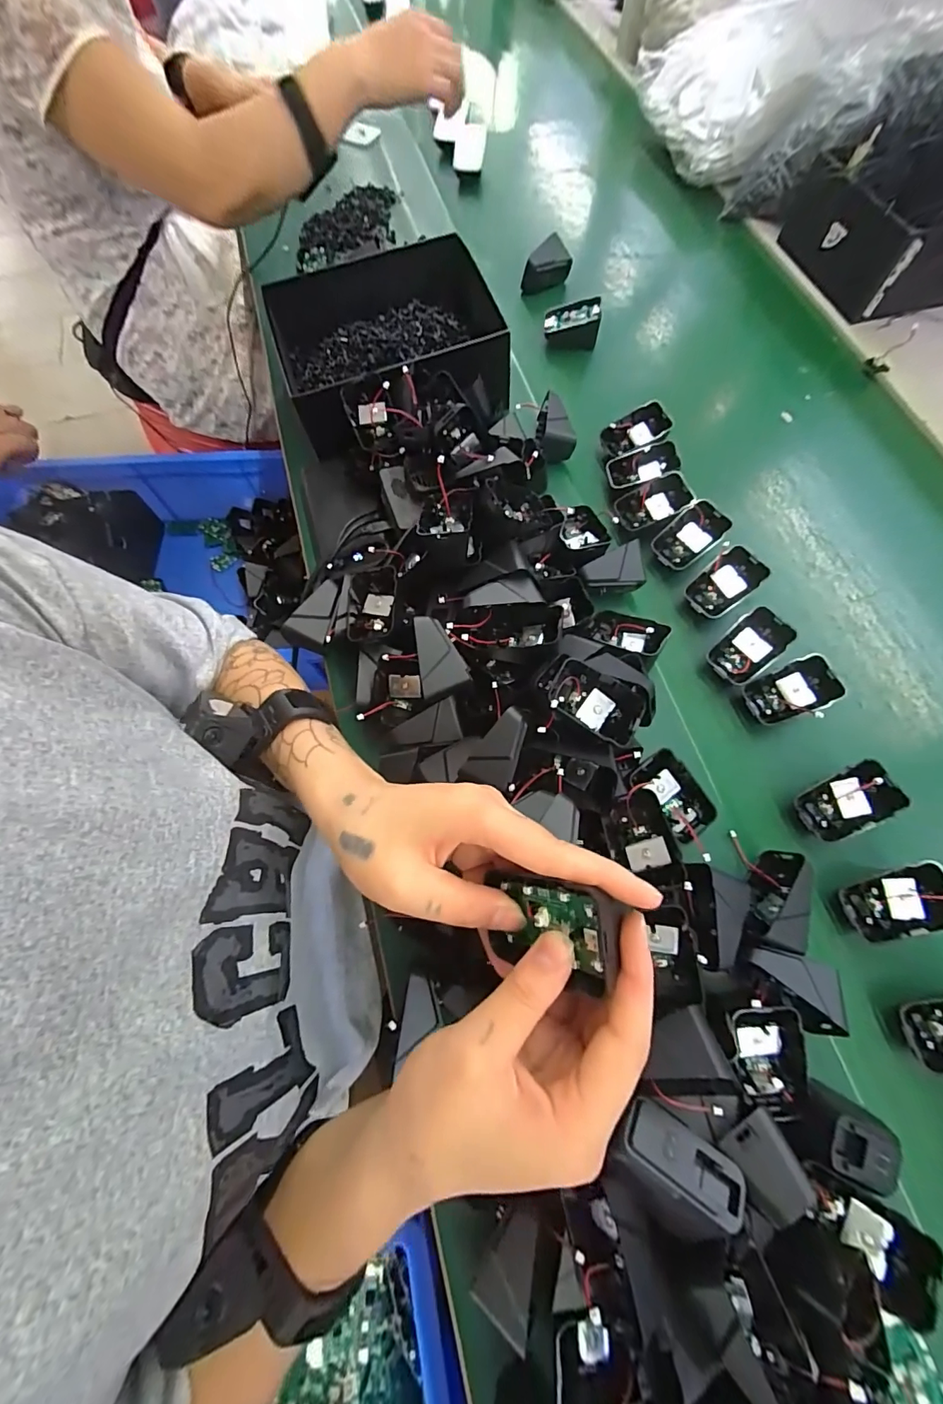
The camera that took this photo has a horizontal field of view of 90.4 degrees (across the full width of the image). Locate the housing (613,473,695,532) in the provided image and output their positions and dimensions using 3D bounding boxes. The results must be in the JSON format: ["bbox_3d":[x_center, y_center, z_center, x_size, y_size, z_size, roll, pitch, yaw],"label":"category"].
[{"bbox_3d":[0.183,-0.200,0.474,0.068,0.022,0.043,-23,81,18],"label":"housing"}]

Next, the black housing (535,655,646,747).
[{"bbox_3d":[0.087,-0.001,0.349,0.077,0.024,0.048,22,72,9],"label":"black housing"}]

